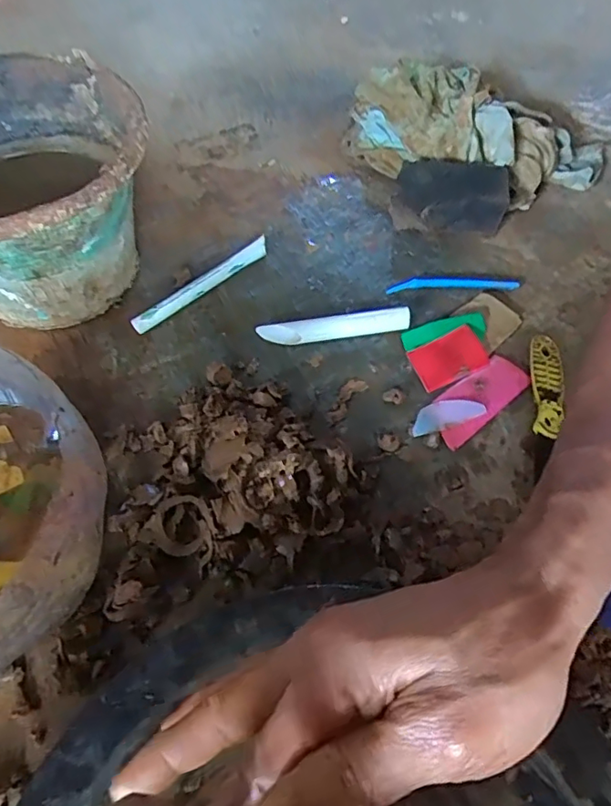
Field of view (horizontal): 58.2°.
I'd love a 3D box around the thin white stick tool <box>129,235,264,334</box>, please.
[{"bbox_3d":[-0.109,-0.129,0.594,0.177,0.022,0.017,-39,66,-21],"label":"thin white stick tool"}]

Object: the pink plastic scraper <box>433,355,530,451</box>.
[{"bbox_3d":[0.161,-0.006,0.516,0.112,0.010,0.046,-36,64,-20],"label":"pink plastic scraper"}]

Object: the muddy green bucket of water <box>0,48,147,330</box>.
[{"bbox_3d":[-0.278,-0.196,0.551,0.239,0.175,0.275,-28,62,-16],"label":"muddy green bucket of water"}]

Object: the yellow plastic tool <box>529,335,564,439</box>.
[{"bbox_3d":[0.228,-0.017,0.518,0.031,0.017,0.112,8,58,6],"label":"yellow plastic tool"}]

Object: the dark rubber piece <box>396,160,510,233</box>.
[{"bbox_3d":[0.170,-0.240,0.639,0.125,0.054,0.078,13,59,9],"label":"dark rubber piece"}]

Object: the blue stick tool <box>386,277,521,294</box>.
[{"bbox_3d":[0.159,-0.129,0.593,0.140,0.009,0.021,0,58,0],"label":"blue stick tool"}]

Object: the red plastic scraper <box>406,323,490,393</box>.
[{"bbox_3d":[0.142,-0.046,0.541,0.078,0.005,0.046,-23,78,-15],"label":"red plastic scraper"}]

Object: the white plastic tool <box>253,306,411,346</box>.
[{"bbox_3d":[0.029,-0.077,0.557,0.150,0.024,0.018,-6,58,-4],"label":"white plastic tool"}]

